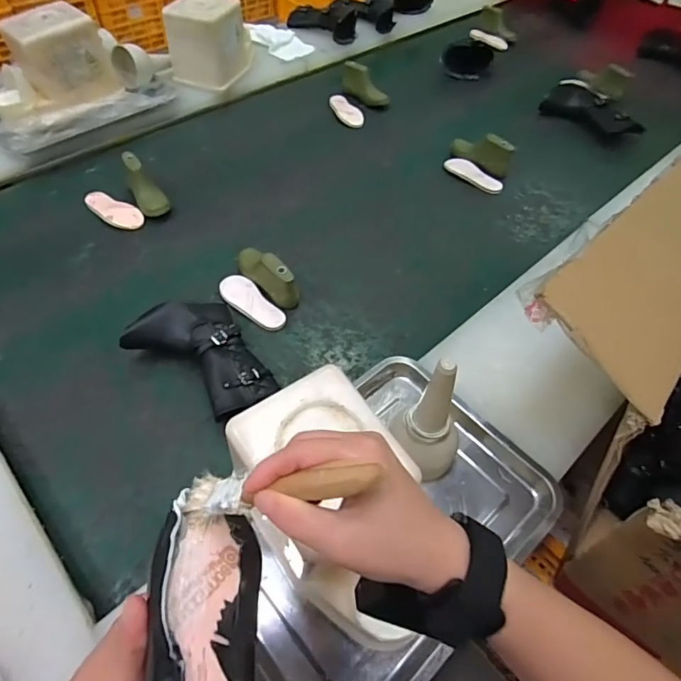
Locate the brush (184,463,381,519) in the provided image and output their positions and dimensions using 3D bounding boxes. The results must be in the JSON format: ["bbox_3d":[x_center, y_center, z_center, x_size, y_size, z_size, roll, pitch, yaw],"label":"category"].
[{"bbox_3d":[-0.038,0.081,0.258,0.137,0.013,0.026,-19,42,35],"label":"brush"}]

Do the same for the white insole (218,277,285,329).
[{"bbox_3d":[-0.154,-0.066,0.798,0.059,0.013,0.145,-35,62,-27],"label":"white insole"}]

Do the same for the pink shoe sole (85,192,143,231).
[{"bbox_3d":[-0.452,-0.260,0.931,0.140,0.016,0.062,31,57,20],"label":"pink shoe sole"}]

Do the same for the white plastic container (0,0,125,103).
[{"bbox_3d":[-0.582,-0.597,0.978,0.178,0.140,0.116,-35,64,-25],"label":"white plastic container"}]

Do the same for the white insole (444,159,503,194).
[{"bbox_3d":[0.302,-0.375,1.057,0.147,0.008,0.050,40,78,23],"label":"white insole"}]

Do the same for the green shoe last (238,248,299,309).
[{"bbox_3d":[-0.121,-0.112,0.798,0.048,0.065,0.129,-37,62,-27],"label":"green shoe last"}]

